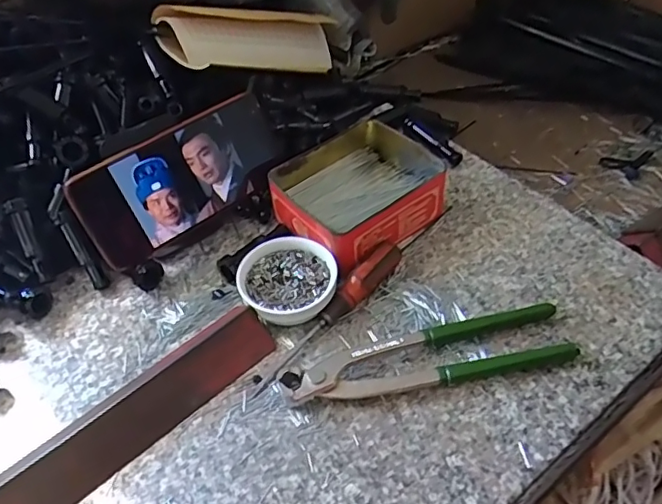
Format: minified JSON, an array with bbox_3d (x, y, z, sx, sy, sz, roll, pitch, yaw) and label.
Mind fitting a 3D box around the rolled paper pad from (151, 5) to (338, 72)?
[{"bbox_3d":[-0.064,-0.213,0.568,0.067,0.048,0.219,37,35,26],"label":"rolled paper pad"}]

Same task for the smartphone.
[{"bbox_3d":[-0.114,-0.058,0.451,0.168,0.081,0.010,-34,25,-23],"label":"smartphone"}]

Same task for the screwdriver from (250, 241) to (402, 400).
[{"bbox_3d":[0.003,0.046,0.403,0.021,0.026,0.146,28,55,26],"label":"screwdriver"}]

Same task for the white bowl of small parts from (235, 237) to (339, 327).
[{"bbox_3d":[-0.032,0.022,0.426,0.071,0.024,0.069,-2,48,3],"label":"white bowl of small parts"}]

